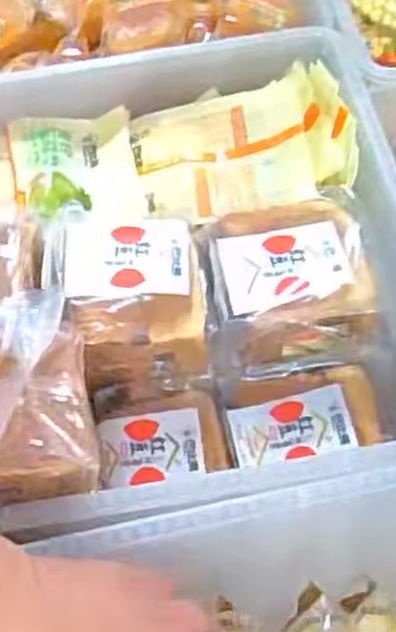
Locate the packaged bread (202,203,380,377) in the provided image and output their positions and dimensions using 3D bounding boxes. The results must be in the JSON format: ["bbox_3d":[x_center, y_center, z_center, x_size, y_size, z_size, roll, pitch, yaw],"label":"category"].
[{"bbox_3d":[0.052,-0.014,0.449,0.091,0.057,0.074,-9,58,-2],"label":"packaged bread"}]

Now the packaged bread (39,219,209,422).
[{"bbox_3d":[-0.039,-0.002,0.453,0.084,0.081,0.082,-6,58,0],"label":"packaged bread"}]

